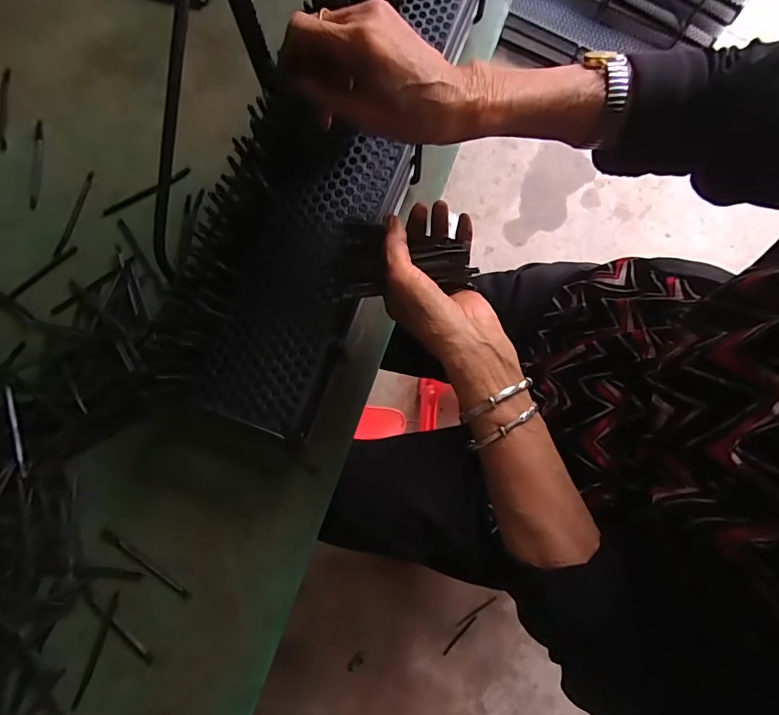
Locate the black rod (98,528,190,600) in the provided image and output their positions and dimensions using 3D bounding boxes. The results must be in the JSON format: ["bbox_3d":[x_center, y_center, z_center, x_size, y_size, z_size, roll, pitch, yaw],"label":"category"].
[{"bbox_3d":[-0.235,0.198,0.415,0.106,0.004,0.010,31,80,6],"label":"black rod"}]

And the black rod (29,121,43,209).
[{"bbox_3d":[-0.407,-0.225,0.500,0.013,0.004,0.113,-5,79,-2],"label":"black rod"}]

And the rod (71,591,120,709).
[{"bbox_3d":[-0.272,0.271,0.399,0.007,0.004,0.105,17,79,4],"label":"rod"}]

